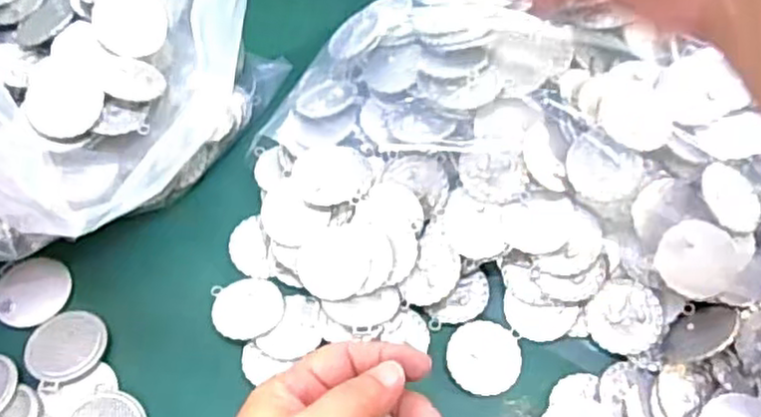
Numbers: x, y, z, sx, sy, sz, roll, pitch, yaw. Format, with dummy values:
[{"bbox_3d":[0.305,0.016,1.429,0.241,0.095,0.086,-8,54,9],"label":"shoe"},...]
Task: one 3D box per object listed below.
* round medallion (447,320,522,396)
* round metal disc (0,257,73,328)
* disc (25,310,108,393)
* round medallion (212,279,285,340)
[{"bbox_3d":[0.053,0.076,0.356,0.036,0.004,0.037,0,59,0],"label":"round medallion"},{"bbox_3d":[-0.187,0.045,0.372,0.037,0.005,0.038,0,59,0],"label":"round metal disc"},{"bbox_3d":[-0.163,0.070,0.358,0.038,0.005,0.040,0,59,0],"label":"disc"},{"bbox_3d":[-0.071,0.053,0.369,0.038,0.007,0.036,0,59,0],"label":"round medallion"}]

